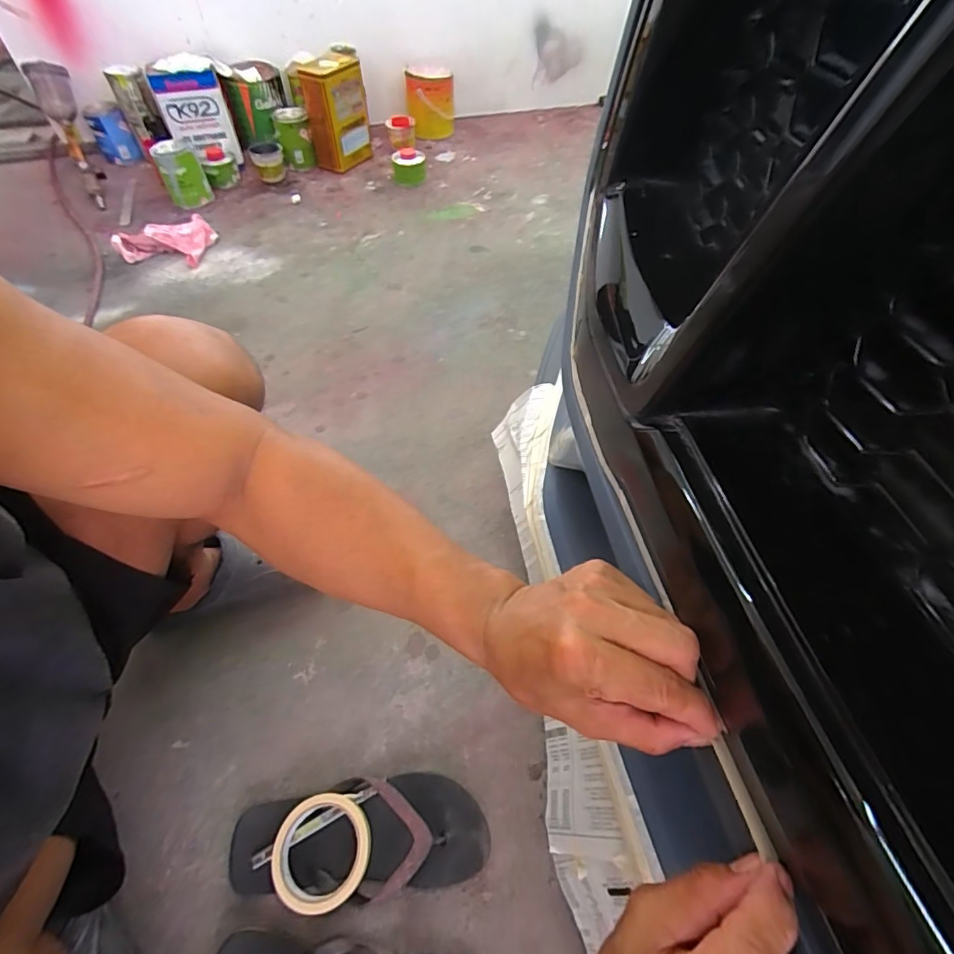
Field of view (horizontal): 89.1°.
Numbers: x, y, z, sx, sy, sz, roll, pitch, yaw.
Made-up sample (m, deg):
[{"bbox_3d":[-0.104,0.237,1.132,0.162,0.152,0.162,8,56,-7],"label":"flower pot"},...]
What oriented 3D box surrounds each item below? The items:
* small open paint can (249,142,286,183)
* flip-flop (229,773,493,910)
[{"bbox_3d":[-0.626,-0.949,1.460,0.092,0.077,0.088,0,54,0],"label":"small open paint can"},{"bbox_3d":[-0.126,0.392,0.521,0.268,0.044,0.105,-8,55,-6],"label":"flip-flop"}]

